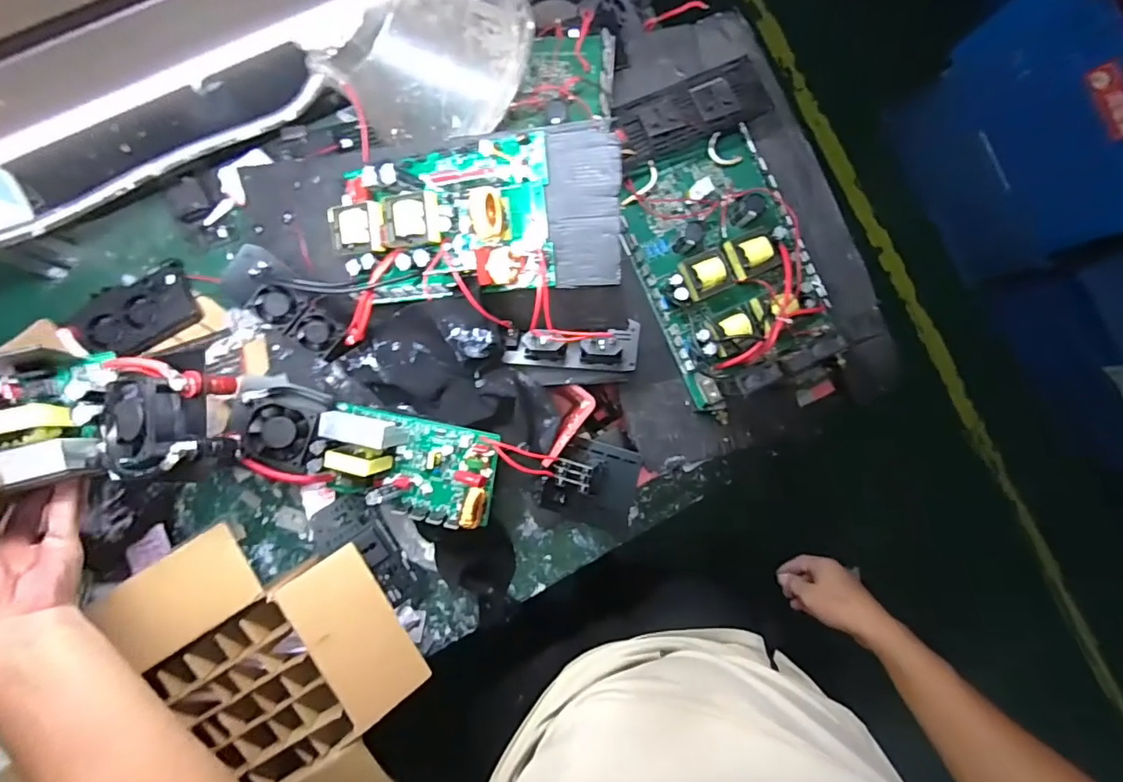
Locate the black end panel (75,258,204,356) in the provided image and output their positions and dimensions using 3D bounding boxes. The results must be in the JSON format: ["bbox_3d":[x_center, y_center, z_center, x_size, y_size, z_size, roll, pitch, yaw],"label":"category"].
[{"bbox_3d":[-0.449,-0.085,0.566,0.112,0.032,0.069,-32,91,-6],"label":"black end panel"}]

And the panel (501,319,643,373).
[{"bbox_3d":[0.012,-0.042,0.520,0.133,0.051,0.051,-2,88,-6],"label":"panel"}]

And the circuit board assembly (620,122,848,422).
[{"bbox_3d":[0.185,-0.134,0.569,0.188,0.063,0.292,-24,90,-6],"label":"circuit board assembly"}]

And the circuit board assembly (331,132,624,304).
[{"bbox_3d":[-0.083,-0.153,0.465,0.268,0.051,0.133,-2,97,10],"label":"circuit board assembly"}]

